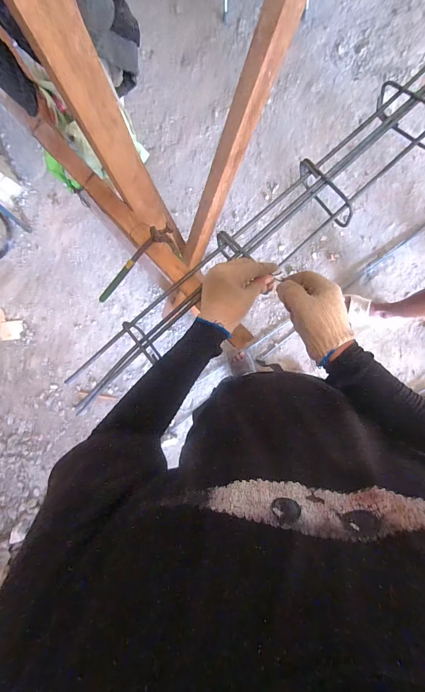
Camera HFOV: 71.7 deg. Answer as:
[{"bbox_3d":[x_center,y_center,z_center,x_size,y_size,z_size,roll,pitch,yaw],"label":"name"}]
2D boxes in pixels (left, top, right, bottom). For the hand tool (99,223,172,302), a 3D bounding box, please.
[{"bbox_3d":[-0.164,-0.163,0.598,0.226,0.043,0.022,-35,83,28],"label":"hand tool"}]

